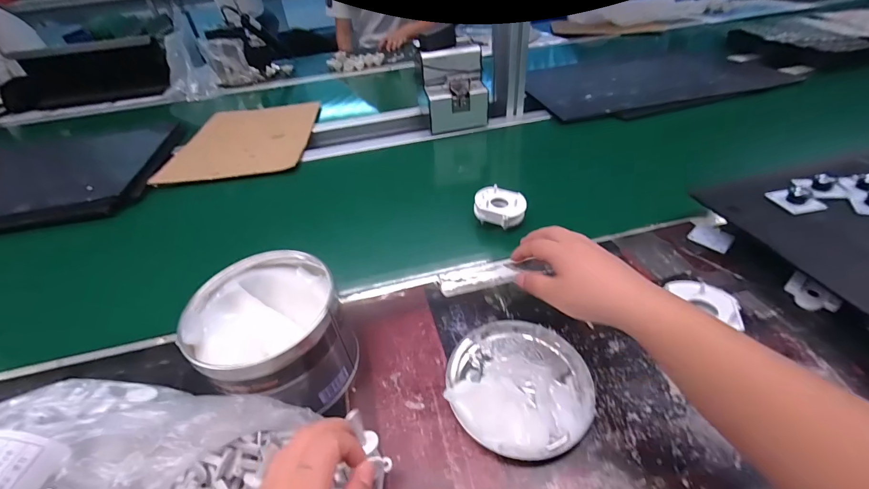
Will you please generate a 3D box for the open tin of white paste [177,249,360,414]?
[{"bbox_3d":[-0.145,0.086,0.349,0.125,0.096,0.116,-3,41,3],"label":"open tin of white paste"}]

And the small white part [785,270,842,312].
[{"bbox_3d":[0.397,0.052,0.395,0.030,0.012,0.048,-10,41,-5],"label":"small white part"}]

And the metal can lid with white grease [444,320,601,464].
[{"bbox_3d":[0.078,0.123,0.343,0.127,0.023,0.128,-3,41,3],"label":"metal can lid with white grease"}]

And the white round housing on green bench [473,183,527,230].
[{"bbox_3d":[0.093,-0.053,0.530,0.069,0.027,0.058,16,46,23],"label":"white round housing on green bench"}]

